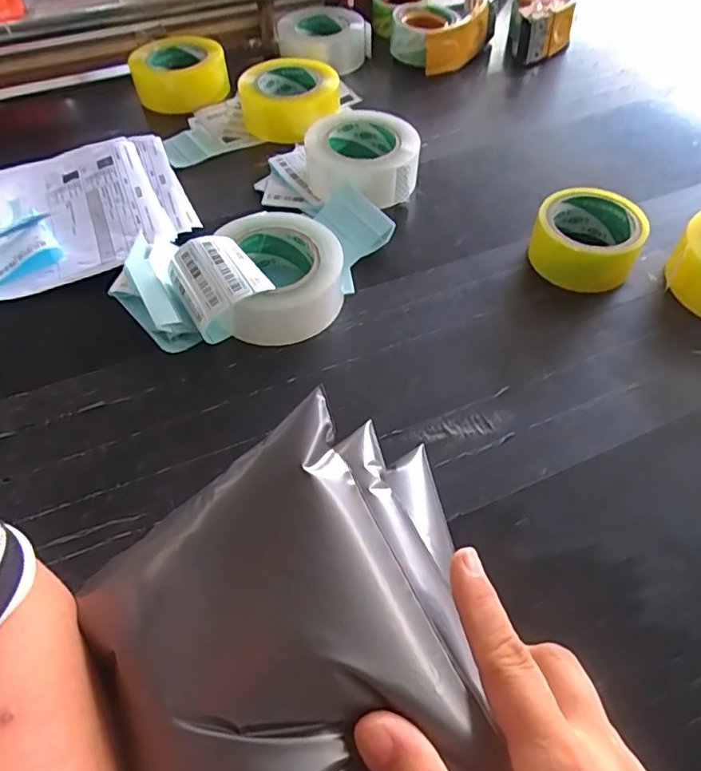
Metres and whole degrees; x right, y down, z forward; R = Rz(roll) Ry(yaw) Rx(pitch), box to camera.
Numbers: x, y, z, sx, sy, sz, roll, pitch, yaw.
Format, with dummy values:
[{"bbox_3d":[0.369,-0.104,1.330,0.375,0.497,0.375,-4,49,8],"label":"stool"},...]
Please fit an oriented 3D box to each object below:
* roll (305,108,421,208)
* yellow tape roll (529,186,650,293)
[{"bbox_3d":[0.009,-0.233,0.582,0.116,0.058,0.106,-1,55,2],"label":"roll"},{"bbox_3d":[0.219,-0.139,0.519,0.093,0.060,0.093,-1,55,2],"label":"yellow tape roll"}]

